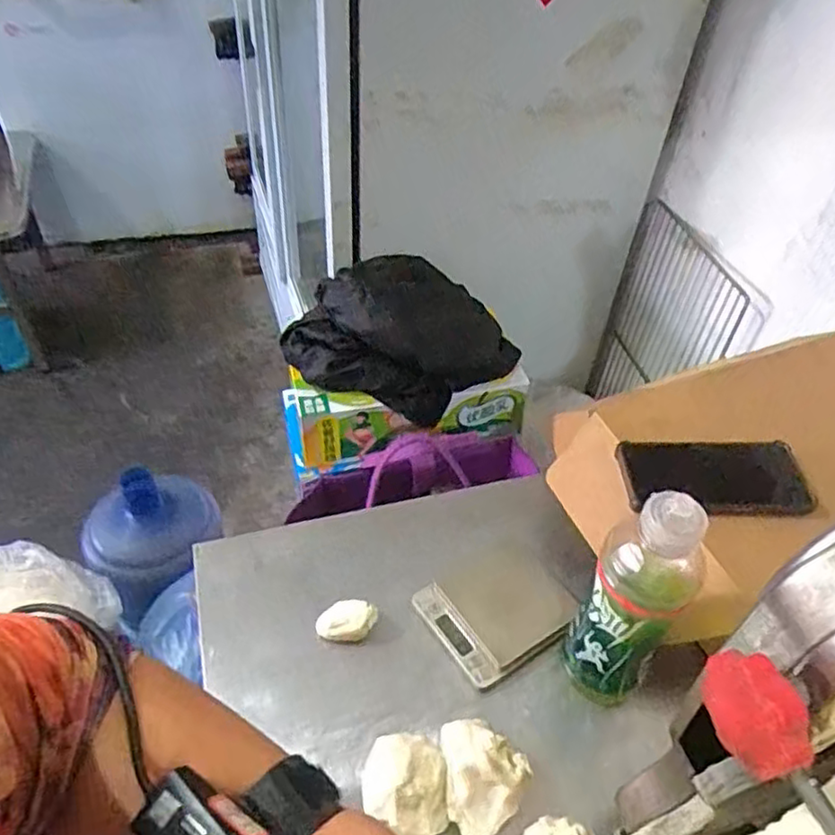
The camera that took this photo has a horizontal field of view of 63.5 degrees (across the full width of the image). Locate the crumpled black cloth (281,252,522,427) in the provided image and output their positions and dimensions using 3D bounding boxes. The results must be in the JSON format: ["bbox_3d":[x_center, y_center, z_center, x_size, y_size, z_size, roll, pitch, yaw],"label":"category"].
[{"bbox_3d":[-0.025,-0.121,1.007,0.342,0.157,0.171,5,45,0],"label":"crumpled black cloth"}]

